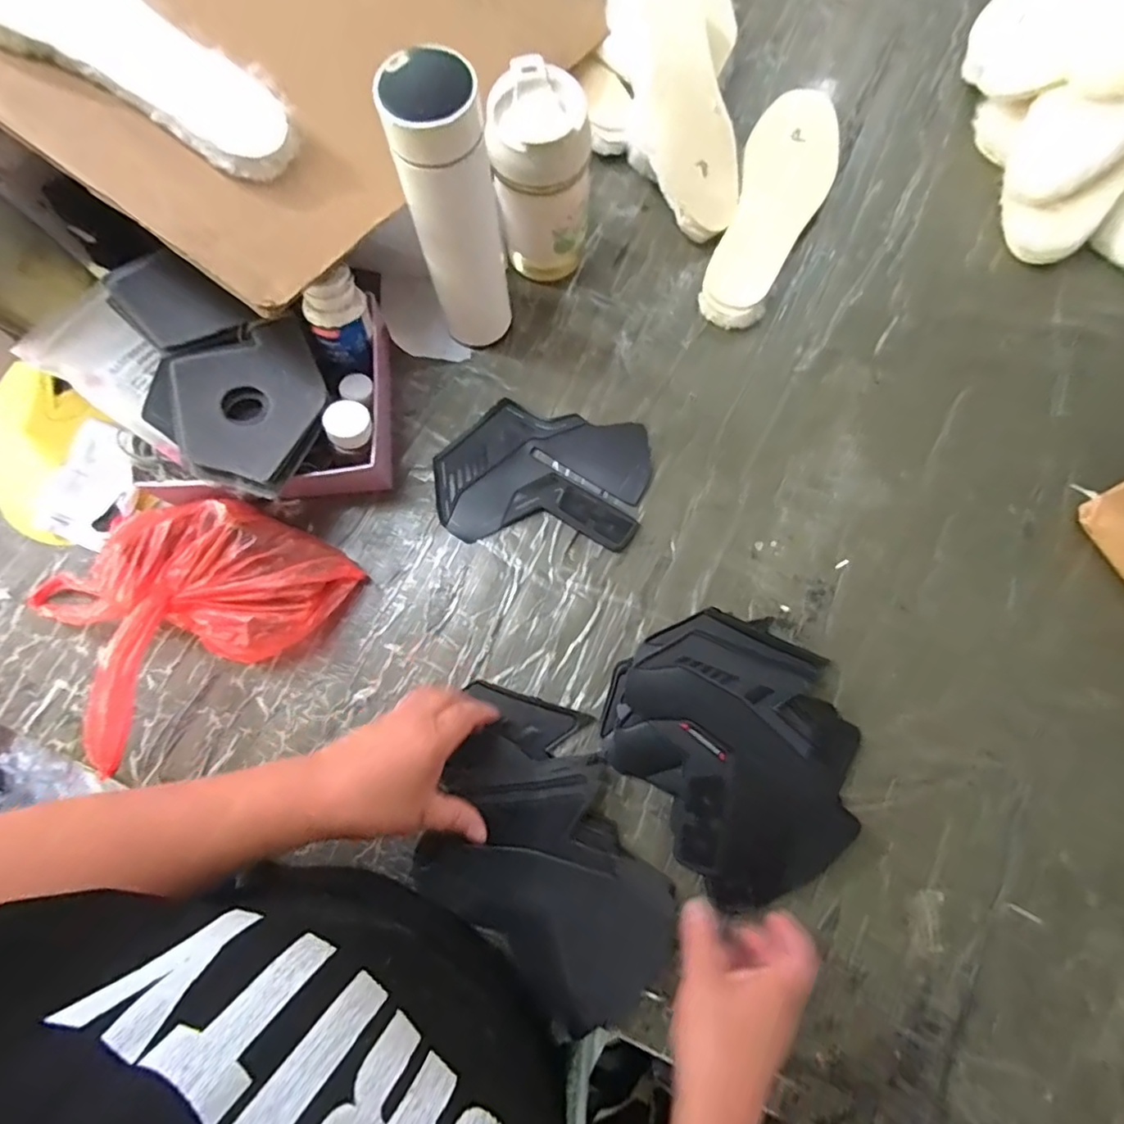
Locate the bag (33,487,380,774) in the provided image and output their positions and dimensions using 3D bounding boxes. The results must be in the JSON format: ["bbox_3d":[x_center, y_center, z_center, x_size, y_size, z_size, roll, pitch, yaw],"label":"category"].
[{"bbox_3d":[-0.317,0.019,0.489,0.195,0.084,0.217,44,82,10],"label":"bag"}]

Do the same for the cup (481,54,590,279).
[{"bbox_3d":[-0.018,-0.325,0.519,0.078,0.163,0.072,0,78,1],"label":"cup"}]

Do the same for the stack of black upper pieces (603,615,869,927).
[{"bbox_3d":[0.142,0.145,0.466,0.171,0.031,0.207,-35,75,-9],"label":"stack of black upper pieces"}]

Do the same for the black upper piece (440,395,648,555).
[{"bbox_3d":[-0.017,-0.079,0.545,0.191,0.015,0.126,4,78,1],"label":"black upper piece"}]

